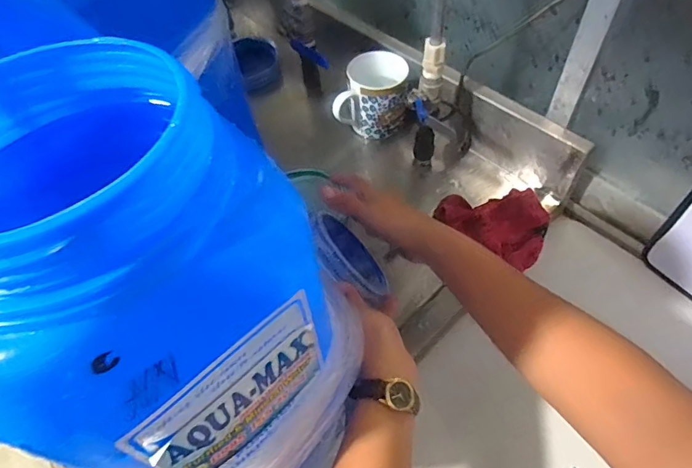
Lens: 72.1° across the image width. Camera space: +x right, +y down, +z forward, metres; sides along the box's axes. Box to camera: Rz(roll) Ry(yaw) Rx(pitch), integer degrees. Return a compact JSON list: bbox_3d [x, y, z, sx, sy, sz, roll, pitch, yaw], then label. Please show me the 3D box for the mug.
[{"bbox_3d":[0.037,-0.210,0.724,0.118,0.098,0.083,-8,55,-2],"label":"mug"}]

